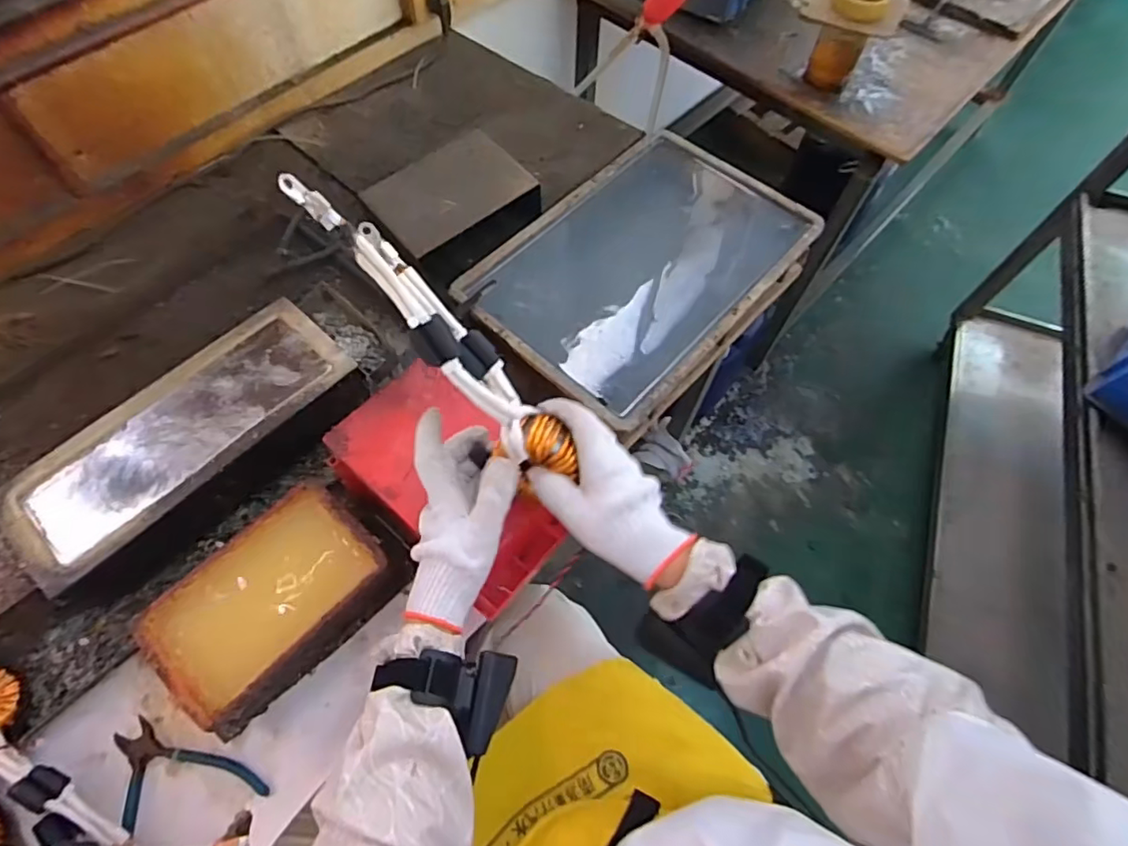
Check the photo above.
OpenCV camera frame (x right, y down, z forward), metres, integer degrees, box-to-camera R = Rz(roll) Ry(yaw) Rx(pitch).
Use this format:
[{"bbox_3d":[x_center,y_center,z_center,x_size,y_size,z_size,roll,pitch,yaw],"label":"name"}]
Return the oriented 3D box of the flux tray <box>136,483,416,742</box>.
[{"bbox_3d":[-0.275,0.168,0.553,0.134,0.065,0.214,41,69,18],"label":"flux tray"}]

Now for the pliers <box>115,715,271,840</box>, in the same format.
[{"bbox_3d":[-0.358,0.326,0.503,0.133,0.010,0.127,42,69,18],"label":"pliers"}]

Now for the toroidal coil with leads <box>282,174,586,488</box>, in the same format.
[{"bbox_3d":[-0.089,-0.064,0.417,0.267,0.046,0.053,49,66,-19],"label":"toroidal coil with leads"}]

